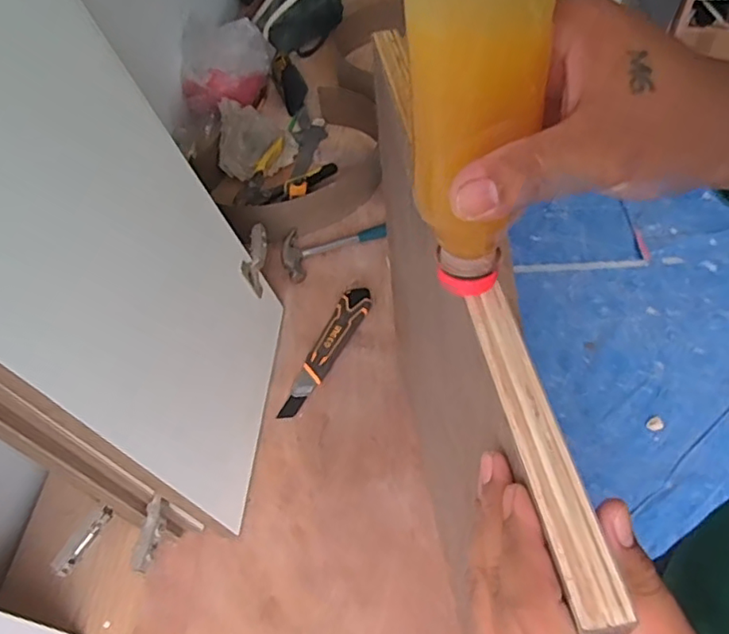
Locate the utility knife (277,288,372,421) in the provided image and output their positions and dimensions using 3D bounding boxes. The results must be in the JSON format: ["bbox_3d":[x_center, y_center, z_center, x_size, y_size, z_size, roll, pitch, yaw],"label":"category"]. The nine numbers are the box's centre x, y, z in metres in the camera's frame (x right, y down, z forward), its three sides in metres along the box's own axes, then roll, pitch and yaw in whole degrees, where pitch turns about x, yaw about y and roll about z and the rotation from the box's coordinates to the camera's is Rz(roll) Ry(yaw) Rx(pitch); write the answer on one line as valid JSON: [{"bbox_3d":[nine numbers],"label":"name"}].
[{"bbox_3d":[-0.057,0.042,0.844,0.050,0.022,0.231,23,56,19],"label":"utility knife"}]

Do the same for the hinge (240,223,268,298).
[{"bbox_3d":[-0.153,-0.089,0.835,0.021,0.052,0.114,0,52,2],"label":"hinge"}]

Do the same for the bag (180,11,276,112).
[{"bbox_3d":[-0.278,-0.508,1.181,0.173,0.127,0.199,-3,52,0],"label":"bag"}]

